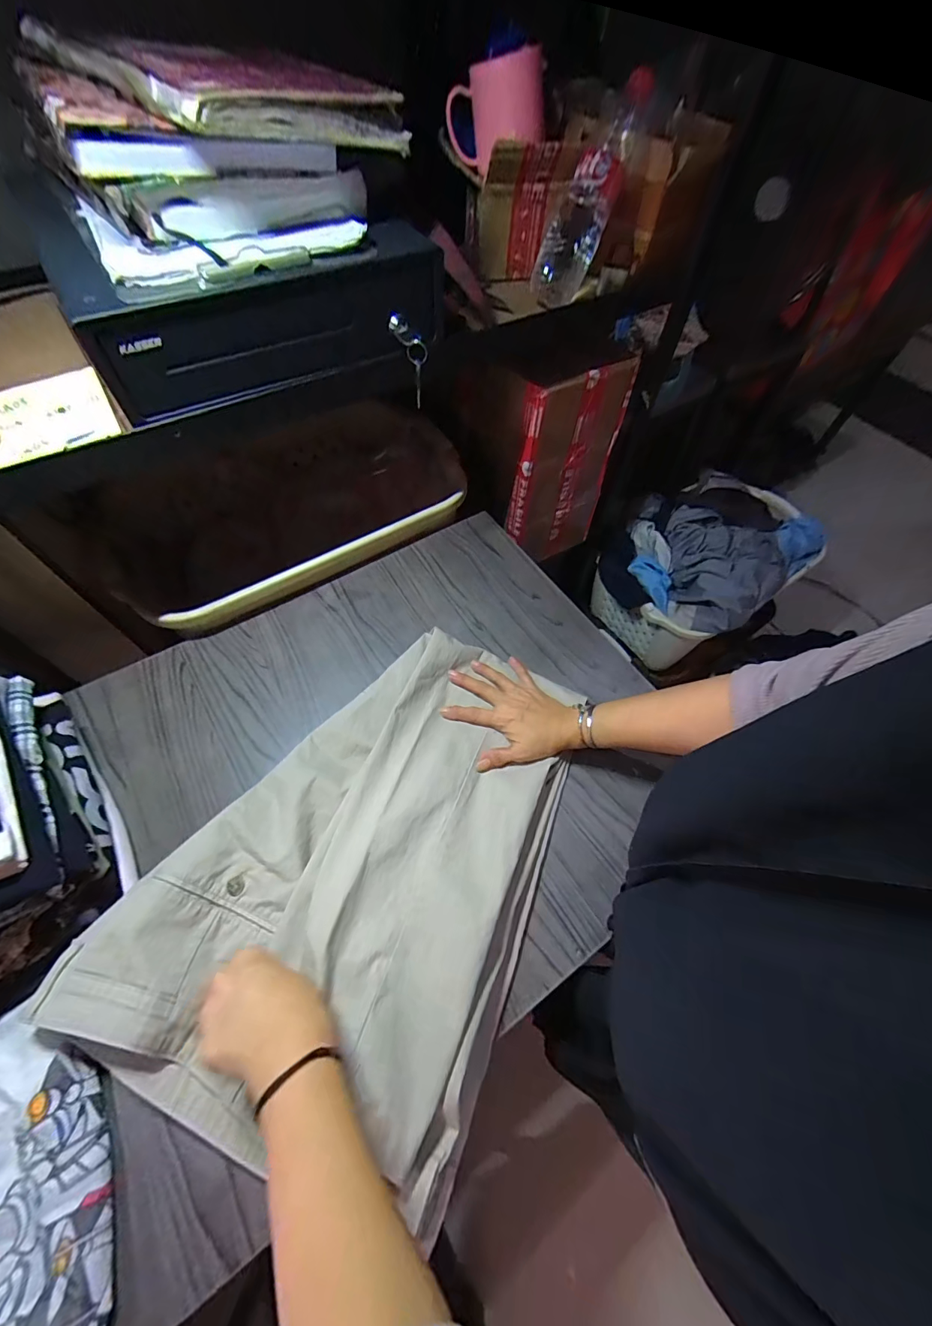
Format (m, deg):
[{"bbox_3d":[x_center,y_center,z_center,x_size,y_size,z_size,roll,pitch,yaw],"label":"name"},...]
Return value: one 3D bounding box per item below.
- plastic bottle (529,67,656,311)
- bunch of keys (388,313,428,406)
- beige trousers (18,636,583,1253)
[{"bbox_3d":[0.141,-0.557,0.542,0.071,0.202,0.081,46,37,21],"label":"plastic bottle"},{"bbox_3d":[-0.063,-0.327,0.484,0.020,0.067,0.053,-27,64,-17],"label":"bunch of keys"},{"bbox_3d":[-0.084,0.178,0.470,0.341,0.077,0.526,24,62,11],"label":"beige trousers"}]

